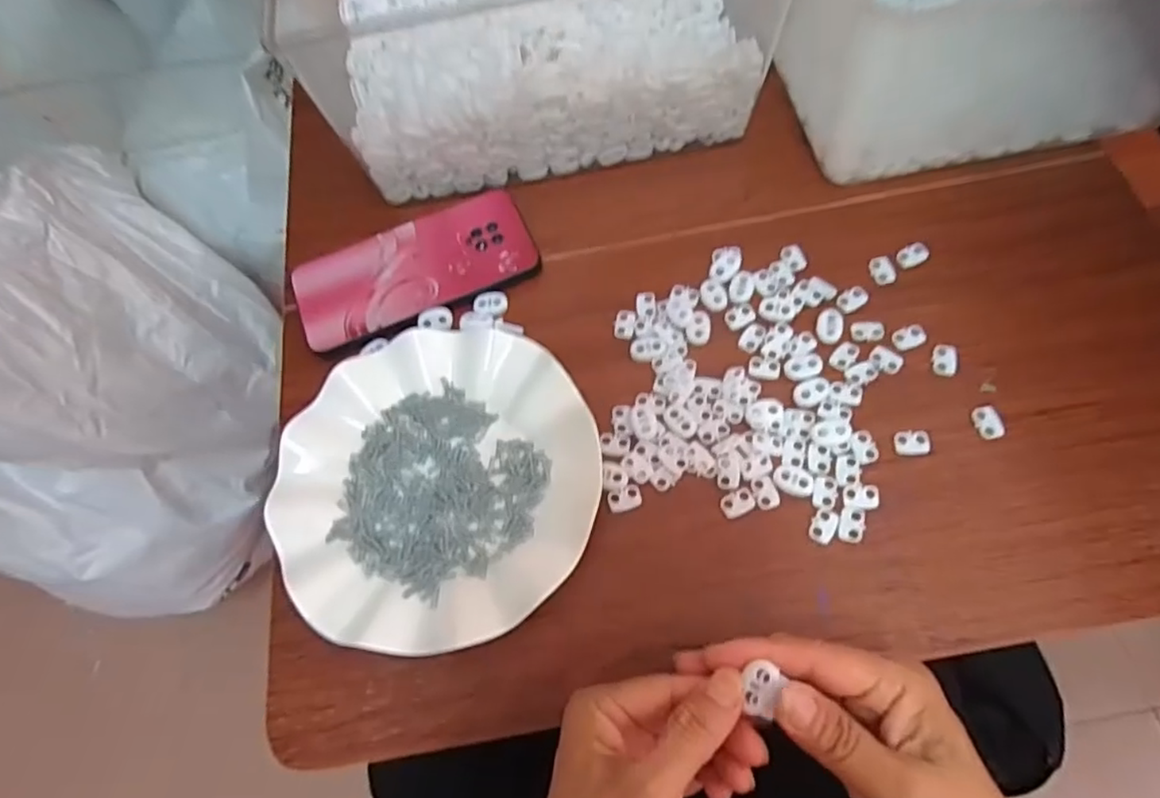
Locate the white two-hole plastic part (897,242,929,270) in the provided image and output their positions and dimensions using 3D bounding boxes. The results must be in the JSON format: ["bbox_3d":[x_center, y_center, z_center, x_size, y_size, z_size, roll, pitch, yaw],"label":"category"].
[{"bbox_3d":[0.217,-0.094,0.410,0.021,0.004,0.014,-31,67,-8],"label":"white two-hole plastic part"}]

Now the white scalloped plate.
[{"bbox_3d":[-0.083,0.044,0.362,0.178,0.029,0.179,-2,66,5],"label":"white scalloped plate"}]

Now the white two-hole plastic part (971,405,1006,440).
[{"bbox_3d":[0.234,0.013,0.360,0.014,0.004,0.020,-16,66,-2],"label":"white two-hole plastic part"}]

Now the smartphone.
[{"bbox_3d":[-0.111,-0.089,0.426,0.160,0.005,0.081,-21,66,-4],"label":"smartphone"}]

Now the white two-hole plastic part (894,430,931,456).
[{"bbox_3d":[0.190,0.025,0.359,0.020,0.004,0.015,-3,66,4],"label":"white two-hole plastic part"}]

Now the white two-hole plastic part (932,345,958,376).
[{"bbox_3d":[0.220,-0.024,0.377,0.013,0.004,0.020,5,67,8],"label":"white two-hole plastic part"}]

